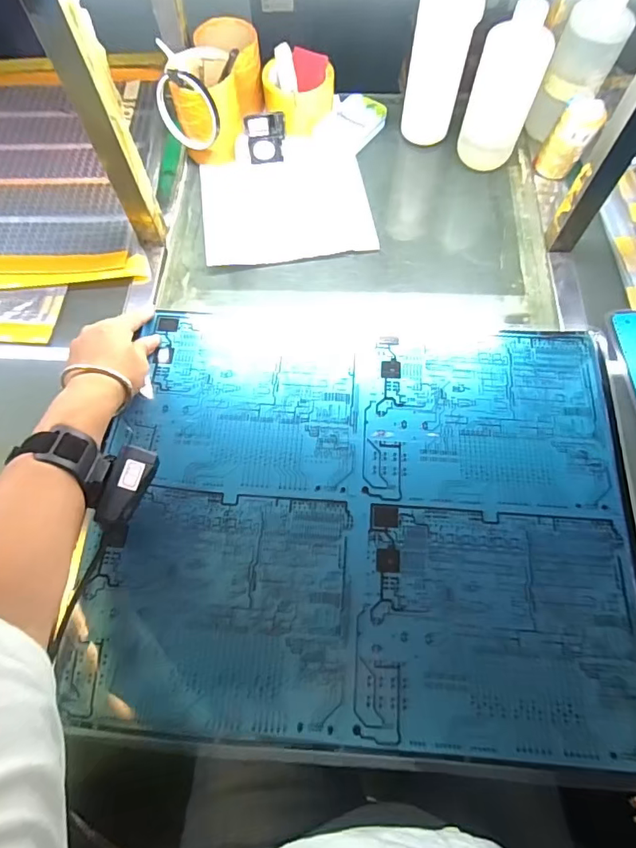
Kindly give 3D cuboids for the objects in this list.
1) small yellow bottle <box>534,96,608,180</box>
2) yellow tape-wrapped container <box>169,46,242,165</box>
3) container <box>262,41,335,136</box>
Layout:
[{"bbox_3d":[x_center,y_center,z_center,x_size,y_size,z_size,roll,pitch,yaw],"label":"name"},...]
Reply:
[{"bbox_3d":[0.321,-0.364,0.586,0.052,0.085,0.048,28,70,11],"label":"small yellow bottle"},{"bbox_3d":[-0.135,-0.408,0.596,0.072,0.107,0.092,13,68,5],"label":"yellow tape-wrapped container"},{"bbox_3d":[-0.027,-0.449,0.628,0.097,0.068,0.086,7,67,3],"label":"container"}]

